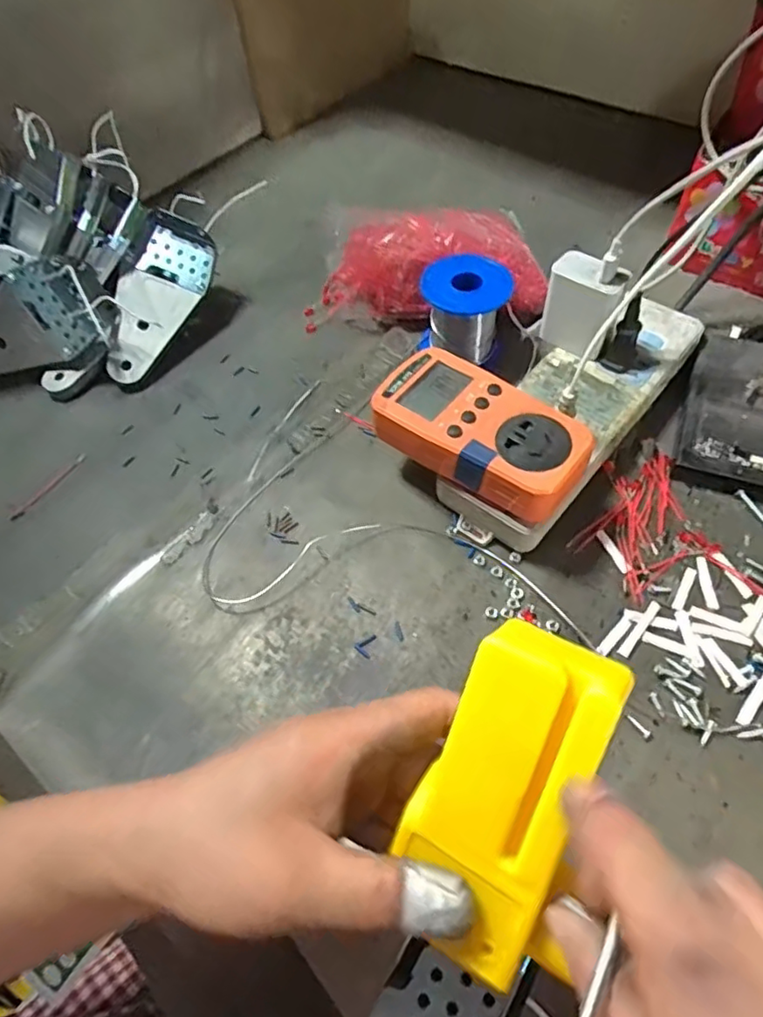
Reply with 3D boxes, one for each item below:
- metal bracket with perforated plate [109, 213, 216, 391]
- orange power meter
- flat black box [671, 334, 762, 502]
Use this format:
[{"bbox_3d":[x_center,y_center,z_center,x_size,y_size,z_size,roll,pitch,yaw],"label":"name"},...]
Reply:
[{"bbox_3d":[-0.182,-0.165,0.482,0.061,0.028,0.139,20,83,-12],"label":"metal bracket with perforated plate"},{"bbox_3d":[0.060,-0.047,0.361,0.126,0.031,0.065,33,66,22],"label":"orange power meter"},{"bbox_3d":[0.252,-0.064,0.406,0.081,0.020,0.124,18,61,15],"label":"flat black box"}]

